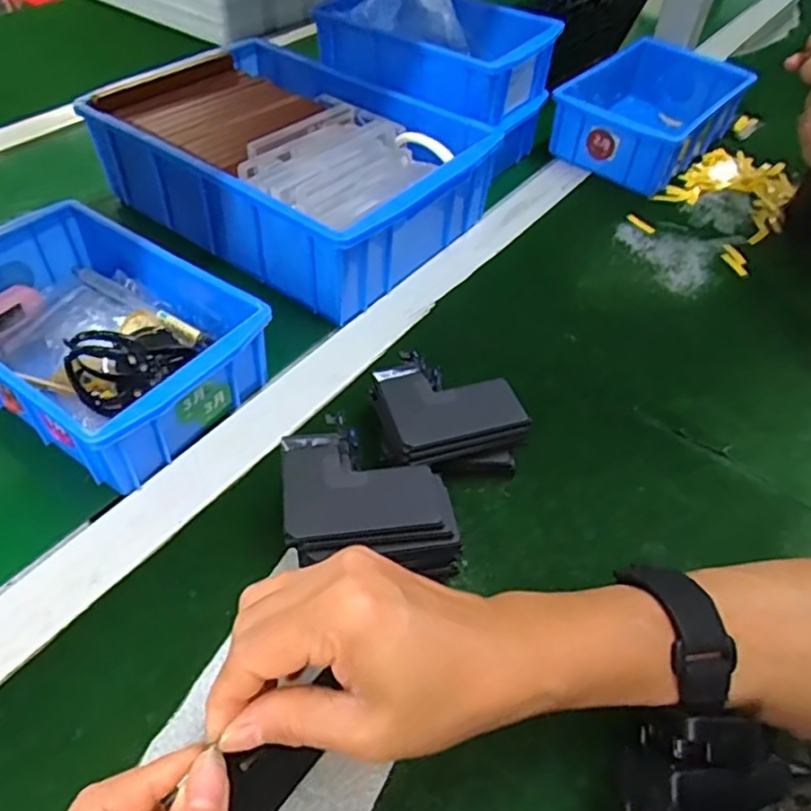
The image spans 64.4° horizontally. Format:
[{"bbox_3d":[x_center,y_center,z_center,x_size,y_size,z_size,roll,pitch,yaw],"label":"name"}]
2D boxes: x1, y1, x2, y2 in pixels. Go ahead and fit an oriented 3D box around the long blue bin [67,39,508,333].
[{"bbox_3d":[-0.095,-0.207,0.554,0.296,0.086,0.209,31,52,21],"label":"long blue bin"}]

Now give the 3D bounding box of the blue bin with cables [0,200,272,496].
[{"bbox_3d":[-0.200,-0.044,0.413,0.198,0.065,0.128,29,52,20],"label":"blue bin with cables"}]

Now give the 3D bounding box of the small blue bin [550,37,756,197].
[{"bbox_3d":[0.258,-0.314,0.697,0.148,0.077,0.199,36,54,25],"label":"small blue bin"}]

